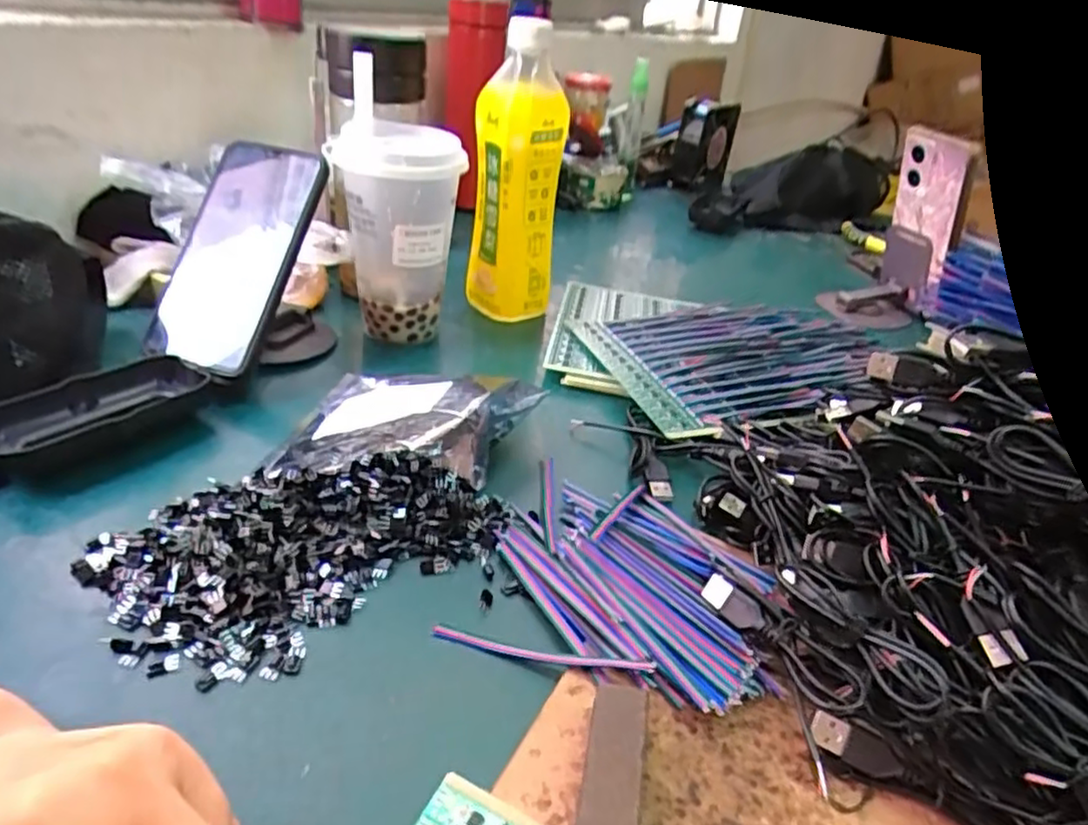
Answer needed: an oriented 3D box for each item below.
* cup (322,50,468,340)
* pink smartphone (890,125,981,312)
[{"bbox_3d":[-0.104,-0.136,0.489,0.081,0.179,0.080,-3,34,-15],"label":"cup"},{"bbox_3d":[0.348,-0.180,0.639,0.015,0.158,0.074,-23,42,-12],"label":"pink smartphone"}]

